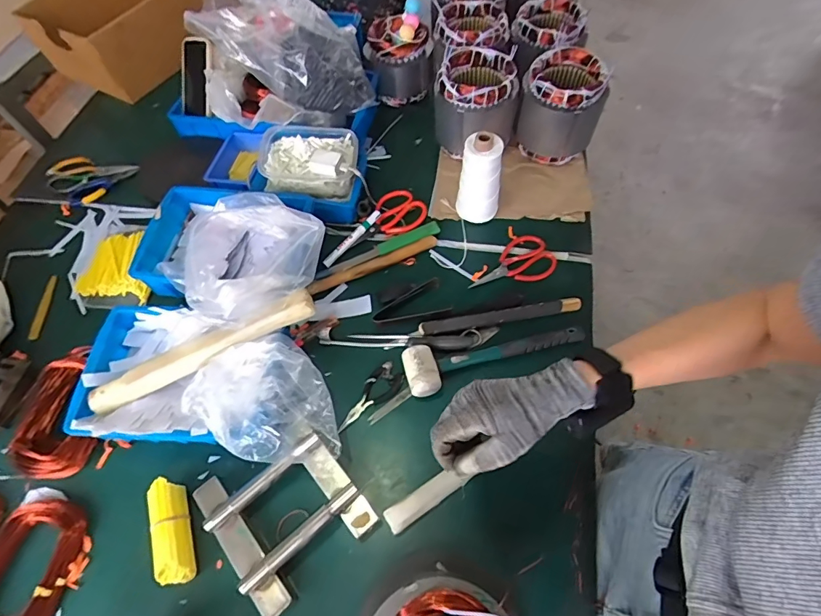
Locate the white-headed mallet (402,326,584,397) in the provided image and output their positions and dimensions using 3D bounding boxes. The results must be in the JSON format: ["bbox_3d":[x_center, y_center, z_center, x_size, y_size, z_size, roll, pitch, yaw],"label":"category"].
[{"bbox_3d":[0.130,0.065,0.695,0.285,0.038,0.078,-16,61,-6],"label":"white-headed mallet"}]

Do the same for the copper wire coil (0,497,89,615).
[{"bbox_3d":[-0.509,0.353,0.591,0.109,0.029,0.183,1,61,4],"label":"copper wire coil"}]

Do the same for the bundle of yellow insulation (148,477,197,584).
[{"bbox_3d":[-0.321,0.298,0.600,0.051,0.040,0.131,-17,61,-6],"label":"bundle of yellow insulation"}]

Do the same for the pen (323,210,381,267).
[{"bbox_3d":[-0.107,-0.130,0.826,0.020,0.014,0.146,33,68,20],"label":"pen"}]

